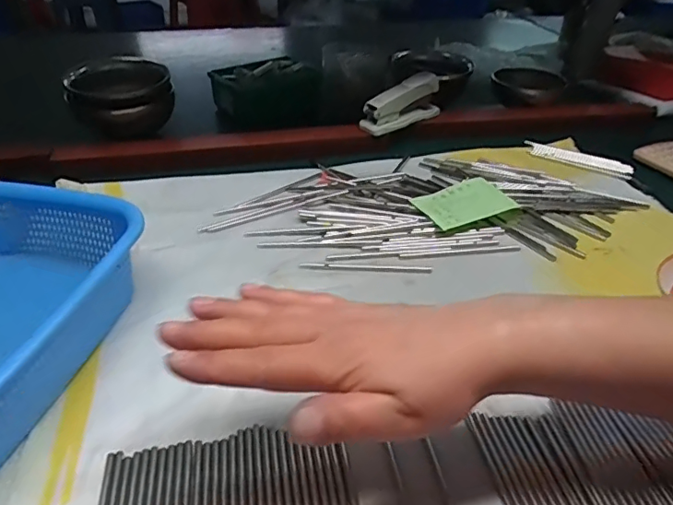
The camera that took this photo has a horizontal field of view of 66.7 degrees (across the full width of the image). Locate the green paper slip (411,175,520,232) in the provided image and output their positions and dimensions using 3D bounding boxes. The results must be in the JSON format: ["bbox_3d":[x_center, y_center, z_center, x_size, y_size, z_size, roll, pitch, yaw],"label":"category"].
[{"bbox_3d":[0.135,-0.053,0.535,0.096,0.010,0.058,-20,46,-21],"label":"green paper slip"}]

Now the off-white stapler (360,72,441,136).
[{"bbox_3d":[0.086,-0.190,0.668,0.121,0.054,0.031,-30,48,-22],"label":"off-white stapler"}]

